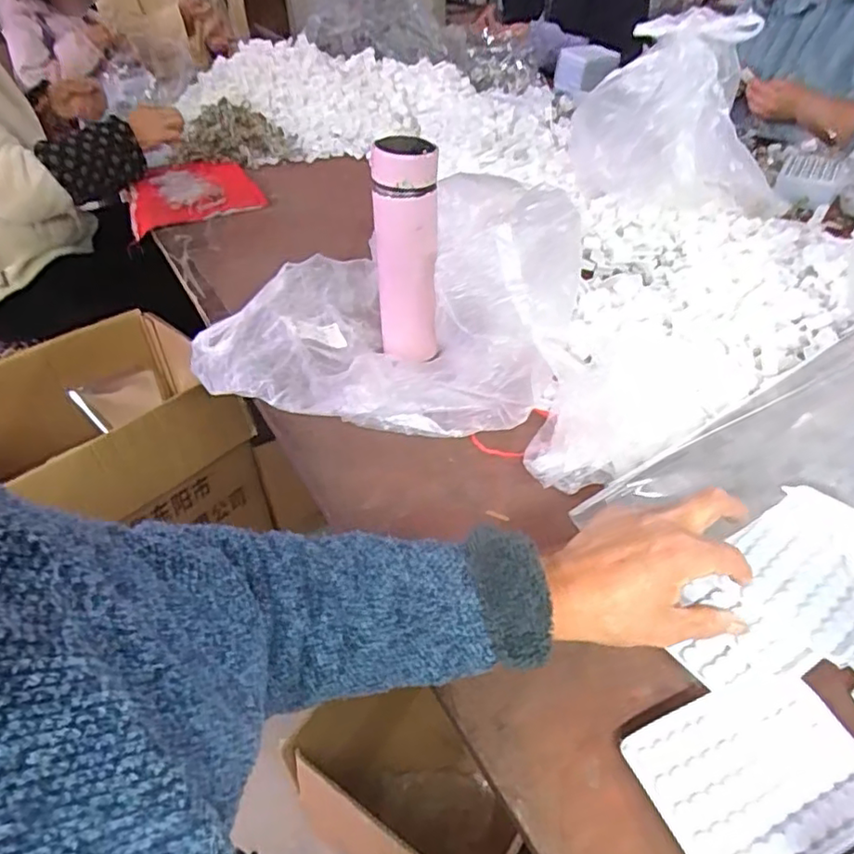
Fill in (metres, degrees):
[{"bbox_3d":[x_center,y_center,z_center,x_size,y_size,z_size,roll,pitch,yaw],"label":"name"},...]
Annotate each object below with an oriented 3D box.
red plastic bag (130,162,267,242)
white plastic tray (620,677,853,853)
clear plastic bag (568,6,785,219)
[{"bbox_3d":[-0.428,-0.426,1.134,0.216,0.051,0.320,-16,42,-16],"label":"red plastic bag"},{"bbox_3d":[0.191,0.201,0.360,0.125,0.018,0.094,-16,42,-17],"label":"white plastic tray"},{"bbox_3d":[0.338,-0.404,0.838,0.209,0.234,0.208,-15,42,-15],"label":"clear plastic bag"}]

